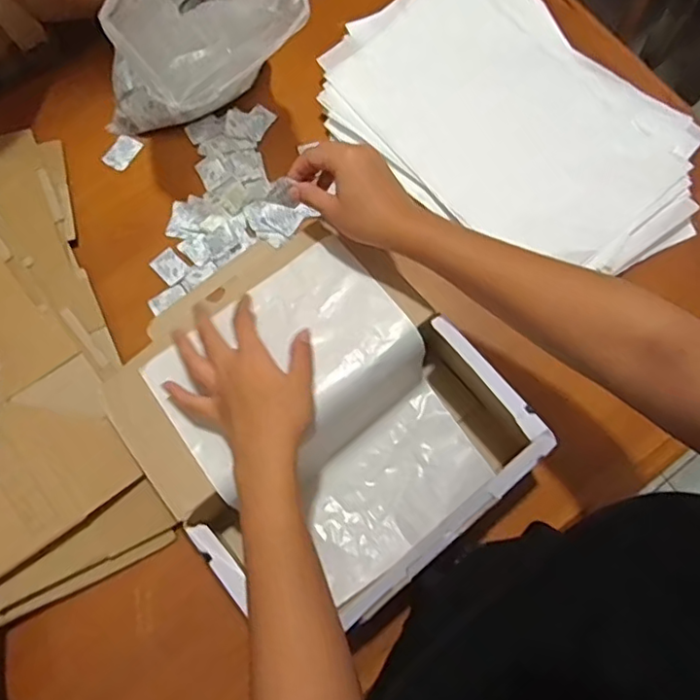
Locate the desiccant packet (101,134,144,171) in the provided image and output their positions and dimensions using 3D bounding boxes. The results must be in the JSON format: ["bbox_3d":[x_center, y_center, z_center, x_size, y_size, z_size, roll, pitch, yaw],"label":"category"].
[{"bbox_3d":[-0.257,-0.223,0.676,0.031,0.004,0.041,27,76,7],"label":"desiccant packet"}]

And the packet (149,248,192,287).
[{"bbox_3d":[-0.192,-0.089,0.641,0.029,0.004,0.039,-44,79,-11],"label":"packet"}]

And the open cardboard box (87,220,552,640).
[{"bbox_3d":[-0.033,0.062,0.551,0.273,0.110,0.306,-39,78,-10],"label":"open cardboard box"}]

